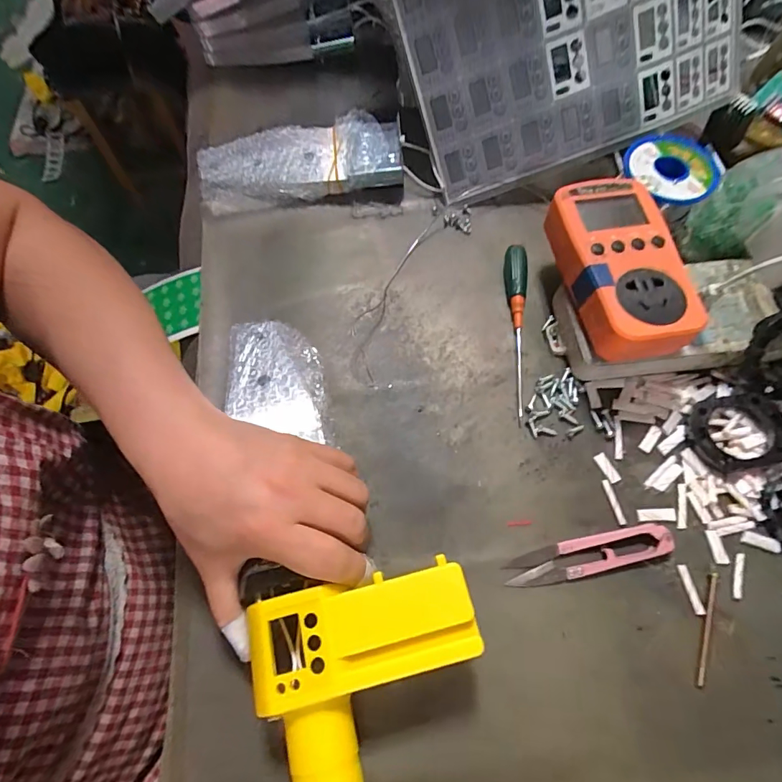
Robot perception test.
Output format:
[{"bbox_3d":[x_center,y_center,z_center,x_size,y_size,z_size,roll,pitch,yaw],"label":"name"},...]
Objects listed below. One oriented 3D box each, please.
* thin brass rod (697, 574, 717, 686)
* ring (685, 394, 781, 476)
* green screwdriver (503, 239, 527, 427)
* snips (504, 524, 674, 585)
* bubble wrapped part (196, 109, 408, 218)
[{"bbox_3d":[0.185,0.138,0.264,0.004,0.004,0.064,21,69,10],"label":"thin brass rod"},{"bbox_3d":[0.232,0.028,0.301,0.060,0.013,0.051,-4,67,0],"label":"ring"},{"bbox_3d":[0.093,-0.047,0.337,0.017,0.016,0.142,5,67,4],"label":"green screwdriver"},{"bbox_3d":[0.121,0.101,0.277,0.101,0.008,0.021,-12,67,-4],"label":"snips"},{"bbox_3d":[-0.080,-0.199,0.396,0.171,0.036,0.071,-10,67,-2],"label":"bubble wrapped part"}]

